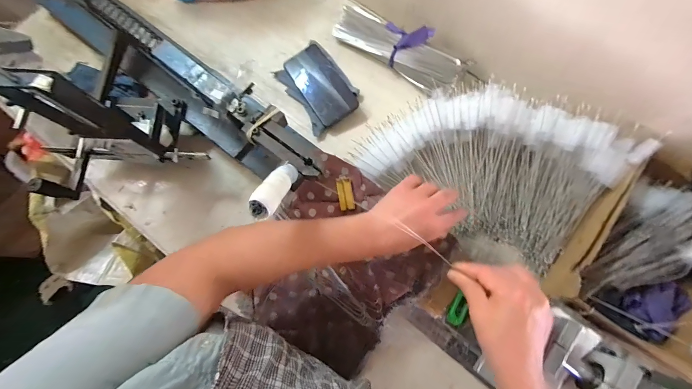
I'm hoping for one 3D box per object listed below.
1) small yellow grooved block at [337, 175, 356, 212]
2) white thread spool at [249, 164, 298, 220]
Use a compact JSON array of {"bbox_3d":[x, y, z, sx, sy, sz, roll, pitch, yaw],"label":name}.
[{"bbox_3d":[-0.001,-0.003,0.467,0.024,0.008,0.054,-10,77,-2],"label":"small yellow grooved block"},{"bbox_3d":[-0.069,-0.010,0.312,0.023,0.093,0.026,15,121,4],"label":"white thread spool"}]

